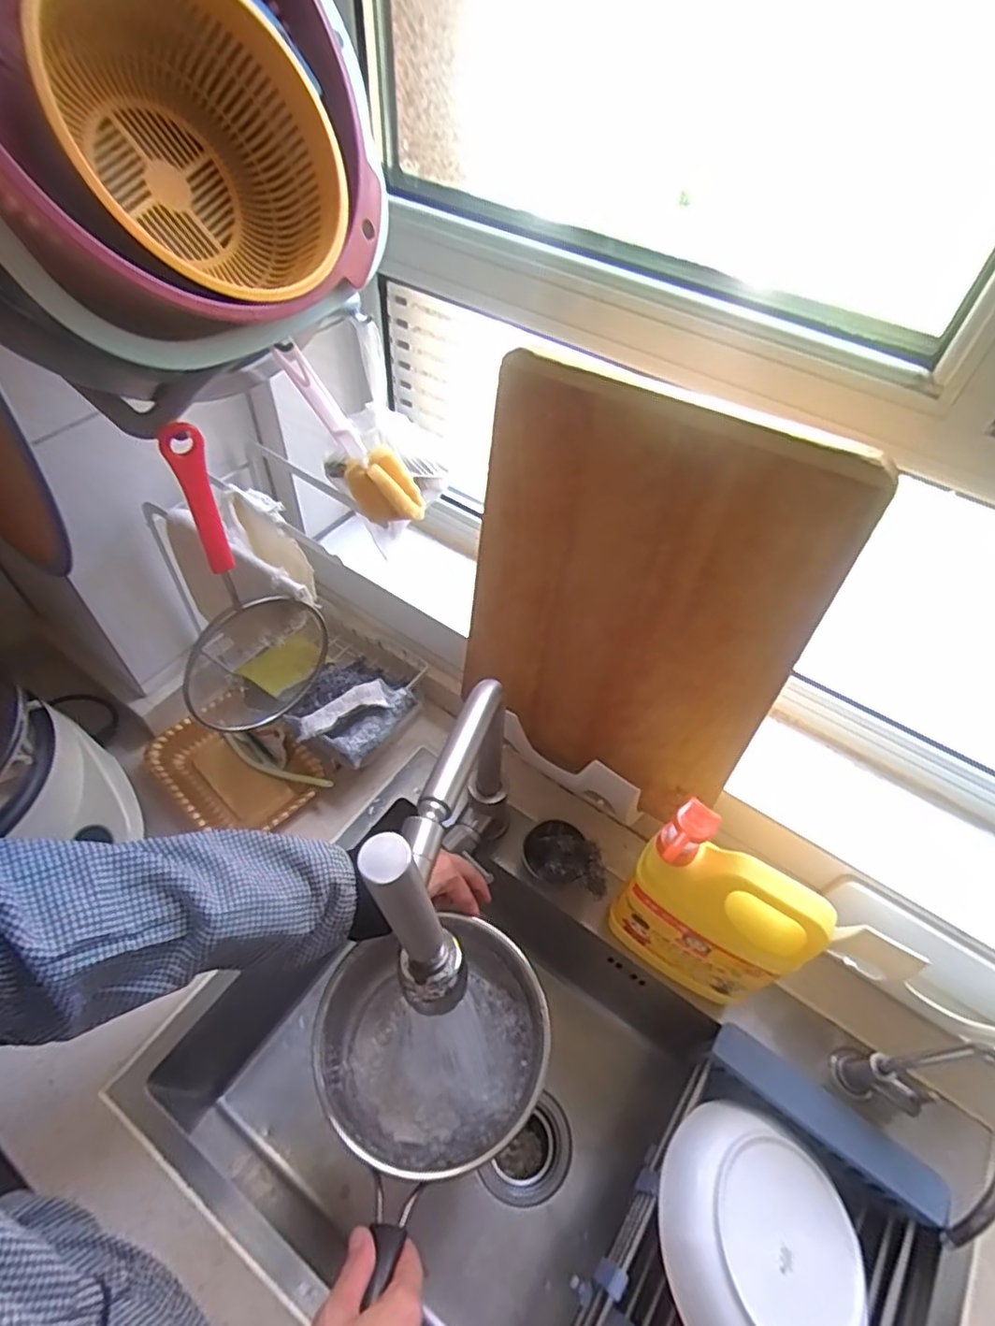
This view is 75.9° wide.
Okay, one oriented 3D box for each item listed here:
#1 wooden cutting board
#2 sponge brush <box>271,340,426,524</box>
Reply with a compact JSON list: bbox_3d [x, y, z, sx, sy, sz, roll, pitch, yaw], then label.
[{"bbox_3d":[0.101,-0.042,0.553,0.291,0.368,0.015,28,45,21],"label":"wooden cutting board"},{"bbox_3d":[-0.117,-0.176,0.527,0.052,0.213,0.041,-41,62,-2],"label":"sponge brush"}]

